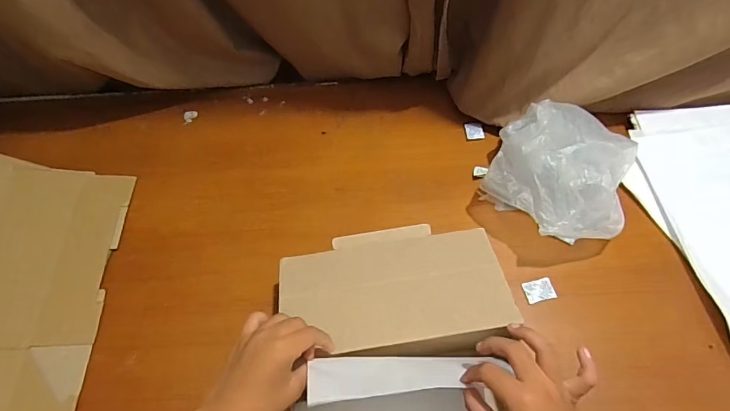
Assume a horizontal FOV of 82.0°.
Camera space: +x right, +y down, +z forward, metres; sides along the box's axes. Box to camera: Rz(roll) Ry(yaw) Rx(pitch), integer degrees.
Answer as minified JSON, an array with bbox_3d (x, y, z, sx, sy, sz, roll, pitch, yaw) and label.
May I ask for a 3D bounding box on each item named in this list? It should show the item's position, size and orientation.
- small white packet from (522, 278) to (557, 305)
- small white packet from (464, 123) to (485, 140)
[{"bbox_3d":[0.241,0.116,0.577,0.041,0.004,0.029,-11,59,-5],"label":"small white packet"},{"bbox_3d":[0.187,-0.127,0.717,0.031,0.005,0.033,-1,59,1],"label":"small white packet"}]

